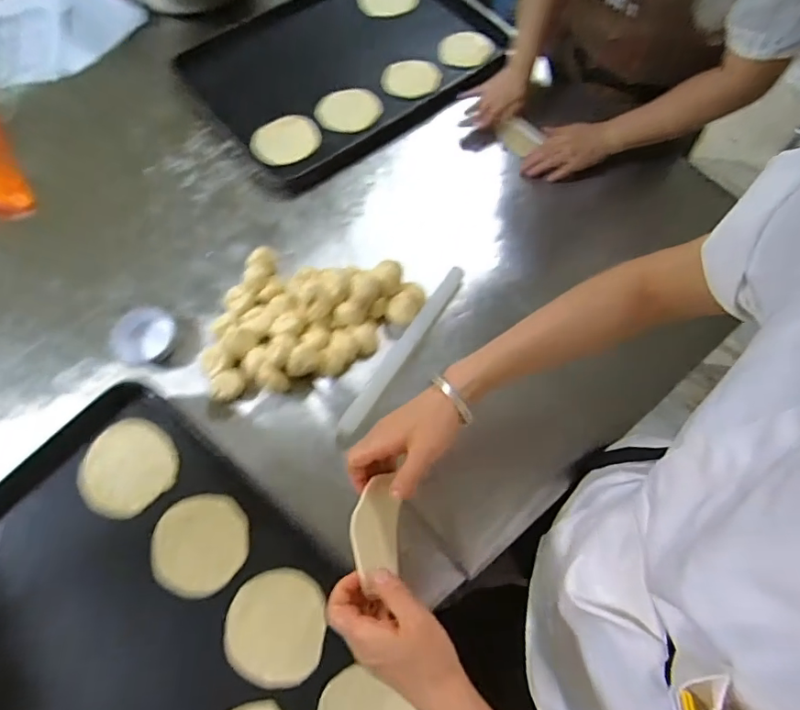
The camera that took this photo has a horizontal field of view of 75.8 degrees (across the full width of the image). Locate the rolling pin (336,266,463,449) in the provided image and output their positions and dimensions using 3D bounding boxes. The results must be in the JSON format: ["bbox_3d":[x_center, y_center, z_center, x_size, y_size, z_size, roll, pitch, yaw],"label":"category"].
[{"bbox_3d":[0.005,-0.008,0.774,0.030,0.028,0.338,31,69,12],"label":"rolling pin"}]

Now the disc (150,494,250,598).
[{"bbox_3d":[-0.245,0.231,0.629,0.115,0.014,0.112,0,67,-1],"label":"disc"}]

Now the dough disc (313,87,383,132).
[{"bbox_3d":[-0.099,-0.479,0.995,0.125,0.013,0.125,0,67,-1],"label":"dough disc"}]

